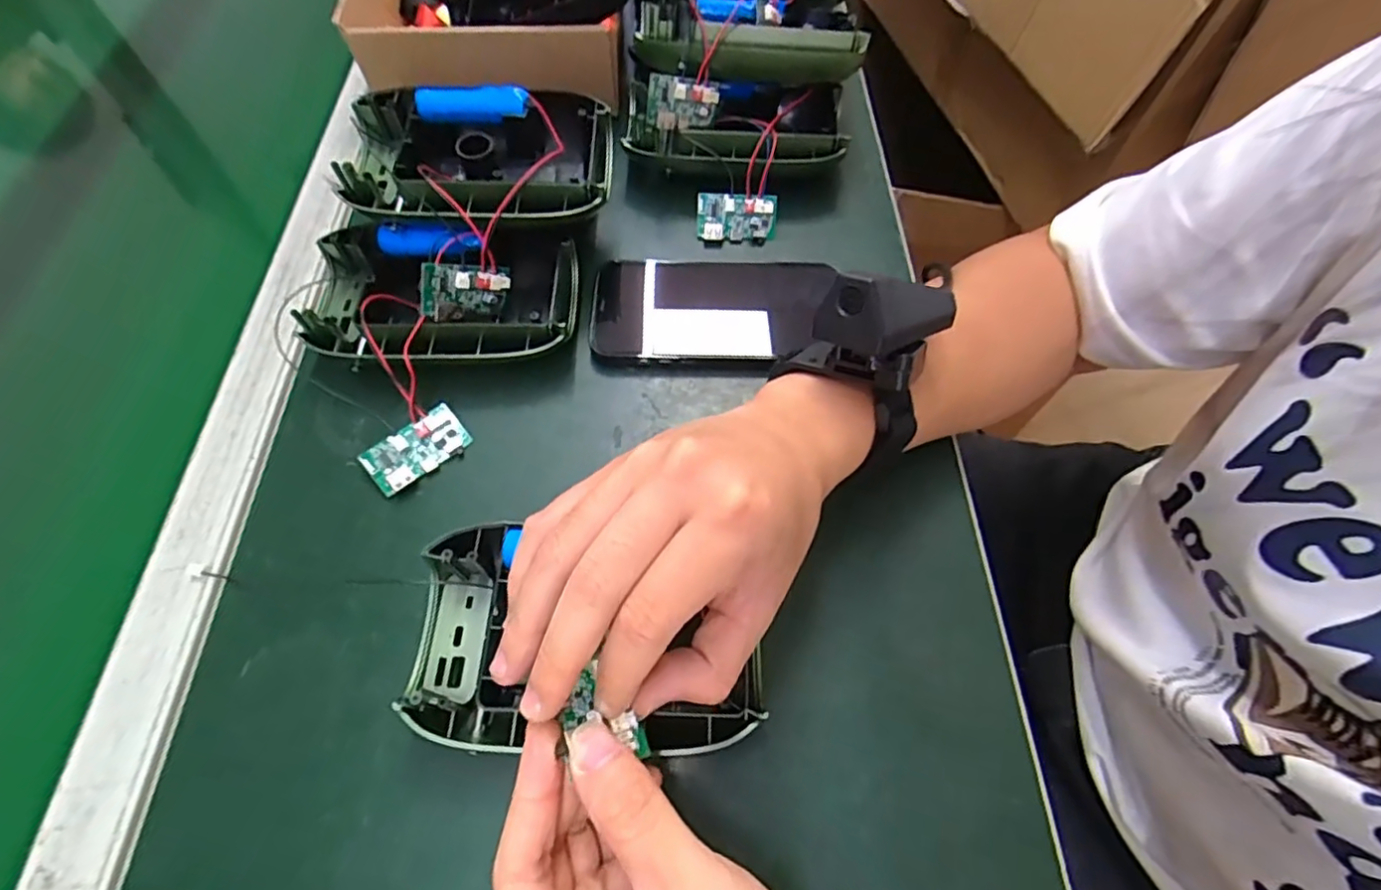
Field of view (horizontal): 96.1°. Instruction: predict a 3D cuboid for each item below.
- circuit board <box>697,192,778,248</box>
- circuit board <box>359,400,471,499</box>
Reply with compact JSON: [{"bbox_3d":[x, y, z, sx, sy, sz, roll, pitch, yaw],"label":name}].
[{"bbox_3d":[0.033,-0.160,0.437,0.056,0.010,0.034,0,101,2],"label":"circuit board"},{"bbox_3d":[-0.155,0.003,0.355,0.055,0.012,0.030,-37,67,-18],"label":"circuit board"}]

